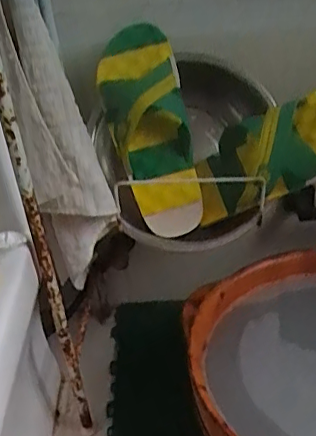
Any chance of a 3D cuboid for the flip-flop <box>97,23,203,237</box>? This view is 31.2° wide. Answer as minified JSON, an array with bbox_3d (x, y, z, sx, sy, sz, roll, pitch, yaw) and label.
[{"bbox_3d":[-0.003,-0.105,0.715,0.099,0.264,0.081,-20,16,-21],"label":"flip-flop"}]

